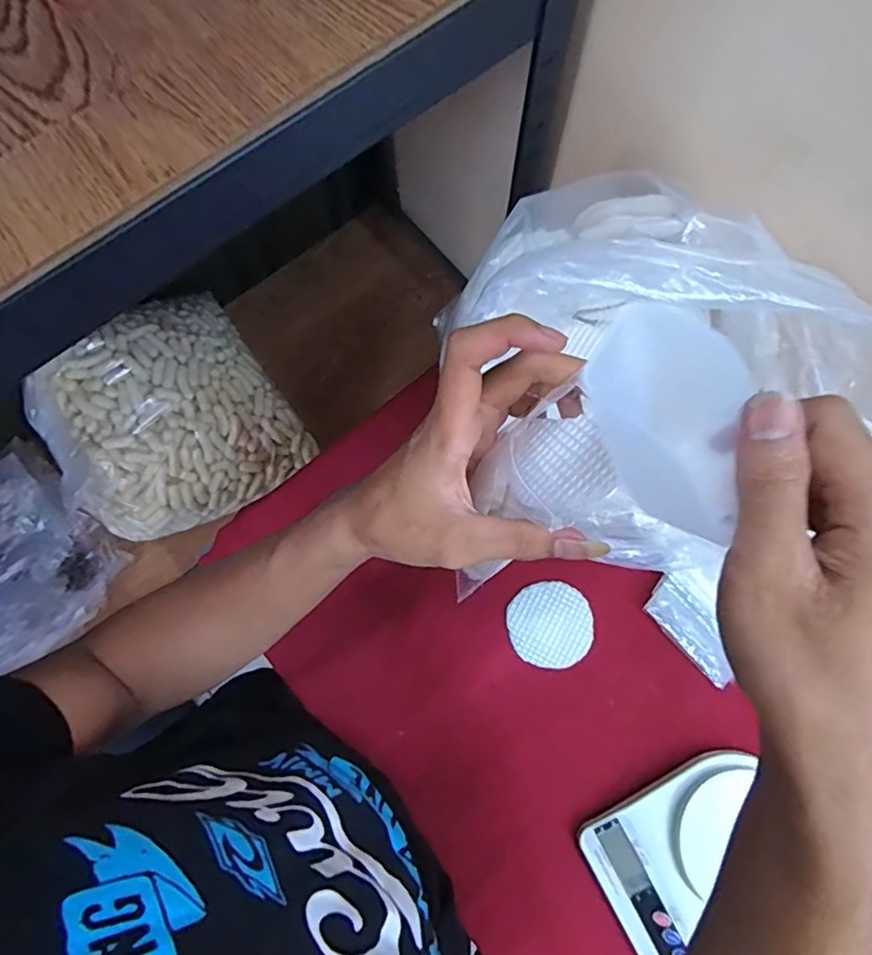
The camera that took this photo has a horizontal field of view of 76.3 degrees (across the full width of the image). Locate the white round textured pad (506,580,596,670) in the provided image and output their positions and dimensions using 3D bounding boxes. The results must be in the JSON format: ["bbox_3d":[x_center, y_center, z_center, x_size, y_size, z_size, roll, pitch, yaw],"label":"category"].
[{"bbox_3d":[0.108,0.139,0.524,0.078,0.008,0.077,0,77,1],"label":"white round textured pad"}]

